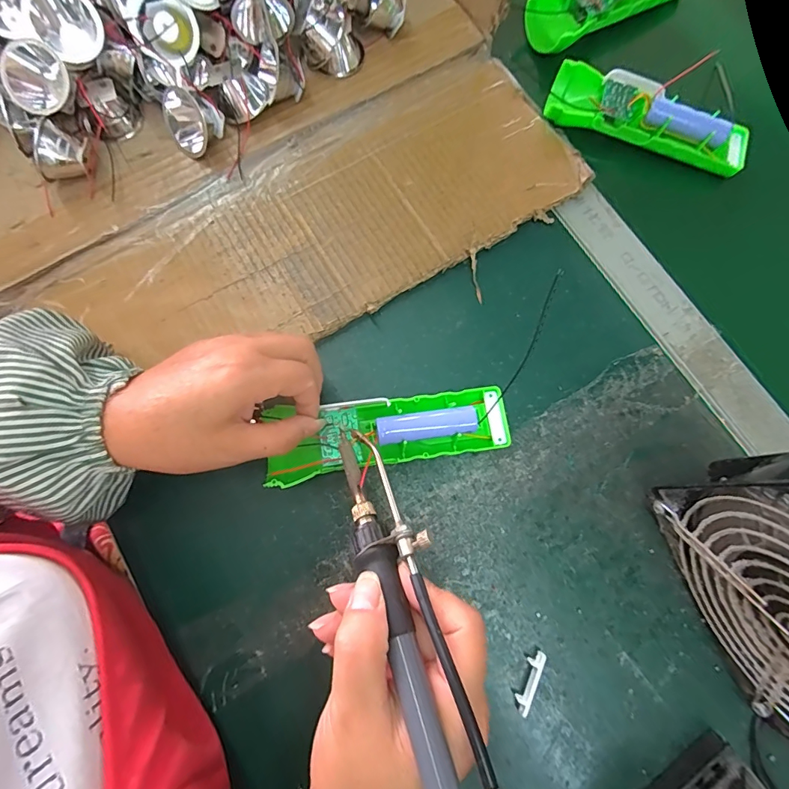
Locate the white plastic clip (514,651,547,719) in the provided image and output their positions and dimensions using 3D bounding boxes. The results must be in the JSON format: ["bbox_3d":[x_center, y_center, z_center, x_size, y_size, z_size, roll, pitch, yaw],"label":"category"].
[{"bbox_3d":[0.083,0.177,0.264,0.007,0.010,0.036,24,78,4],"label":"white plastic clip"}]

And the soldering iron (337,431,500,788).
[{"bbox_3d":[0.007,0.099,0.190,0.030,0.025,0.199,-18,52,-5],"label":"soldering iron"}]

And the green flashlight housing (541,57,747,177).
[{"bbox_3d":[0.207,-0.224,0.343,0.161,0.020,0.049,20,78,3],"label":"green flashlight housing"}]

